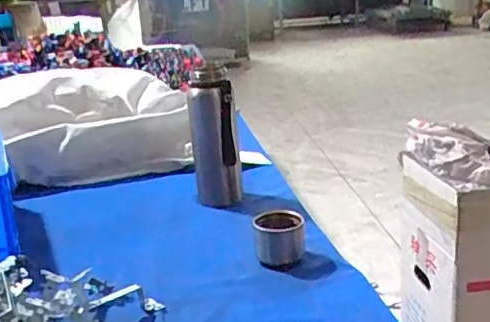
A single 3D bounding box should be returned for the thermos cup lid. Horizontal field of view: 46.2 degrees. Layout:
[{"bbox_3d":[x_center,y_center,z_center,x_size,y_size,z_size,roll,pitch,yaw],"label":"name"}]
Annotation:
[{"bbox_3d":[0.042,0.099,0.722,0.060,0.052,0.063,-2,20,1],"label":"thermos cup lid"}]

